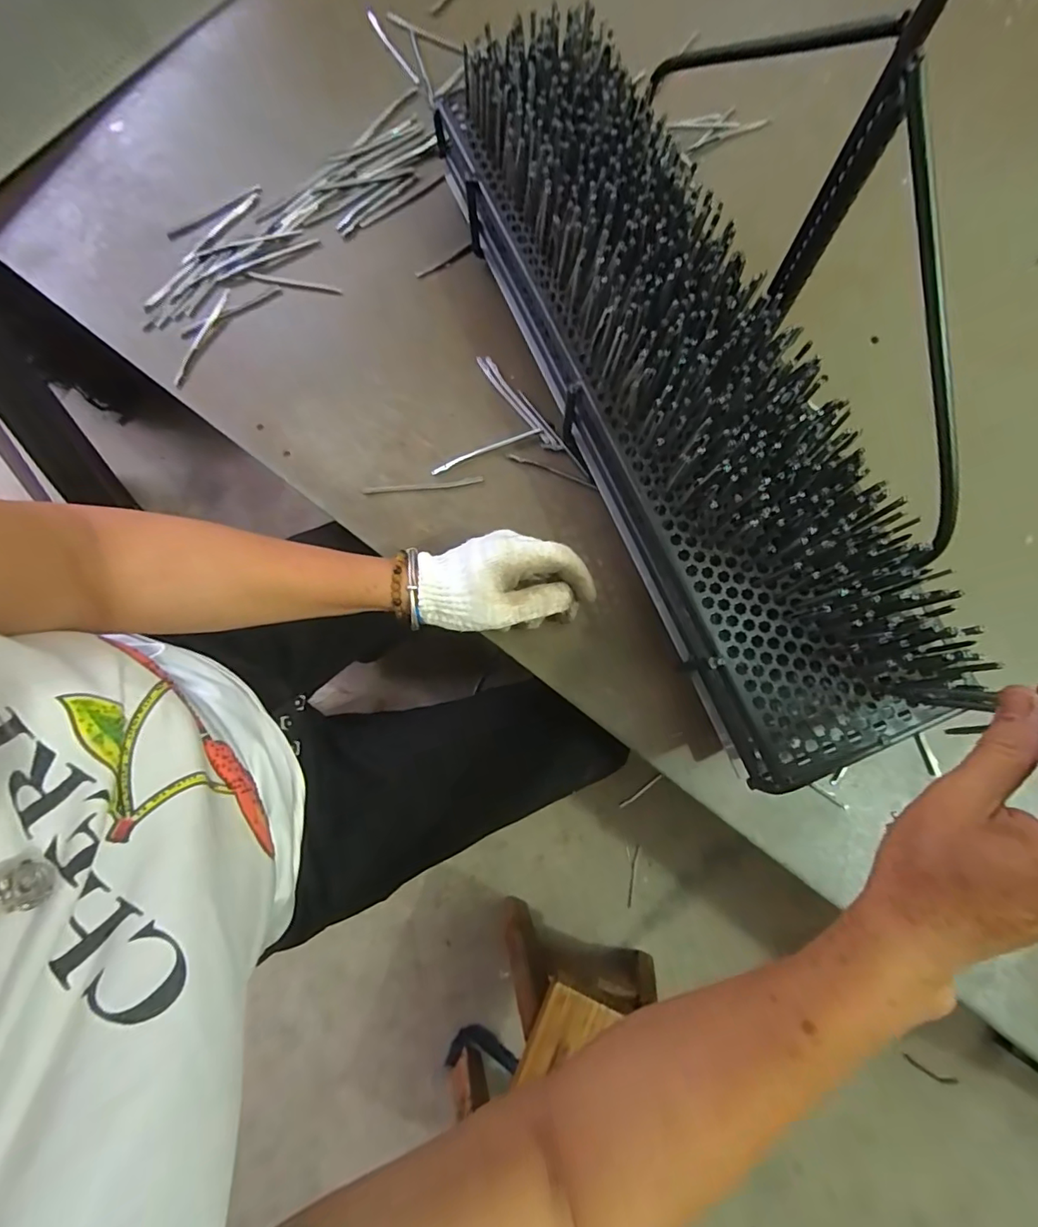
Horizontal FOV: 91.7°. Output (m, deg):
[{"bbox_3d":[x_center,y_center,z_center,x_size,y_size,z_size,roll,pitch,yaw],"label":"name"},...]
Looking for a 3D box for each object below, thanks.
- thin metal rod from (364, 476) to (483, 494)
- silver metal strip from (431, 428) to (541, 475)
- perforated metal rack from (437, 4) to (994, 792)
[{"bbox_3d":[-0.084,-0.111,0.438,0.103,0.004,0.007,-5,79,0],"label":"thin metal rod"},{"bbox_3d":[-0.029,-0.143,0.443,0.101,0.004,0.008,-23,80,-3],"label":"silver metal strip"},{"bbox_3d":[0.101,-0.180,0.388,0.142,0.136,0.597,-24,80,-3],"label":"perforated metal rack"}]

